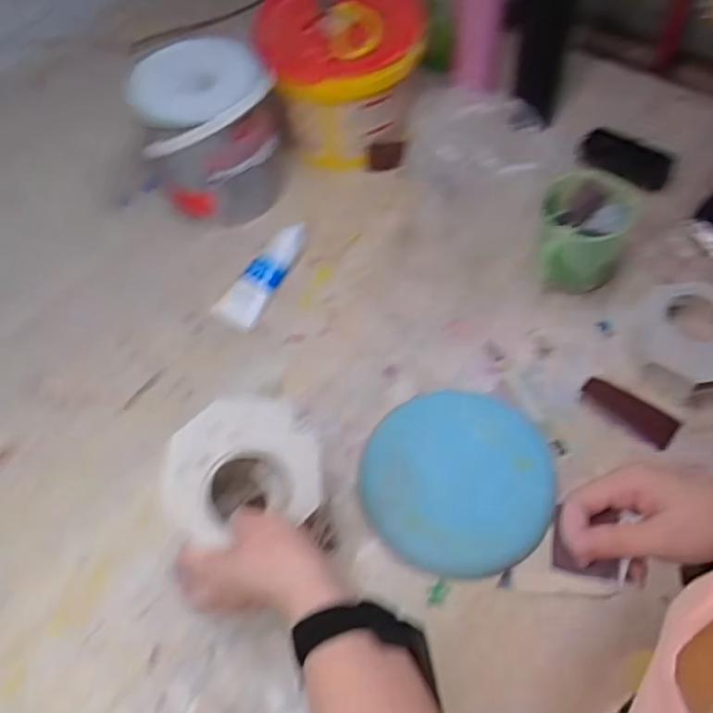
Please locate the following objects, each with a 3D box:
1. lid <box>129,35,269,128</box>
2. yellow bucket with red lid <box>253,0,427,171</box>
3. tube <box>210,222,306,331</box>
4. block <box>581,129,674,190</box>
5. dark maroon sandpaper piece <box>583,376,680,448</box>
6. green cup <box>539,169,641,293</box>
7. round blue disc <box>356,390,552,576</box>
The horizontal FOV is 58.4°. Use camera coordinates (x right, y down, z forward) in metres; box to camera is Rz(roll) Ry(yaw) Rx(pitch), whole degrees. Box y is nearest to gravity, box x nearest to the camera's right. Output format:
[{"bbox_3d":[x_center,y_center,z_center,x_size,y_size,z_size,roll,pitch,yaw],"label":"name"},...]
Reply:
[{"bbox_3d":[-0.179,-0.314,0.723,0.147,0.024,0.147,-3,58,4],"label":"lid"},{"bbox_3d":[-0.016,-0.368,0.827,0.178,0.173,0.180,-3,58,4],"label":"yellow bucket with red lid"},{"bbox_3d":[-0.107,-0.100,0.760,0.052,0.021,0.156,23,63,19],"label":"tube"},{"bbox_3d":[0.344,-0.256,0.818,0.113,0.022,0.052,38,69,25],"label":"block"},{"bbox_3d":[0.273,0.054,0.643,0.094,0.009,0.037,32,67,23],"label":"dark maroon sandpaper piece"},{"bbox_3d":[0.248,-0.134,0.714,0.096,0.095,0.101,8,60,10],"label":"green cup"},{"bbox_3d":[0.096,0.113,0.607,0.172,0.036,0.174,-3,58,4],"label":"round blue disc"}]

